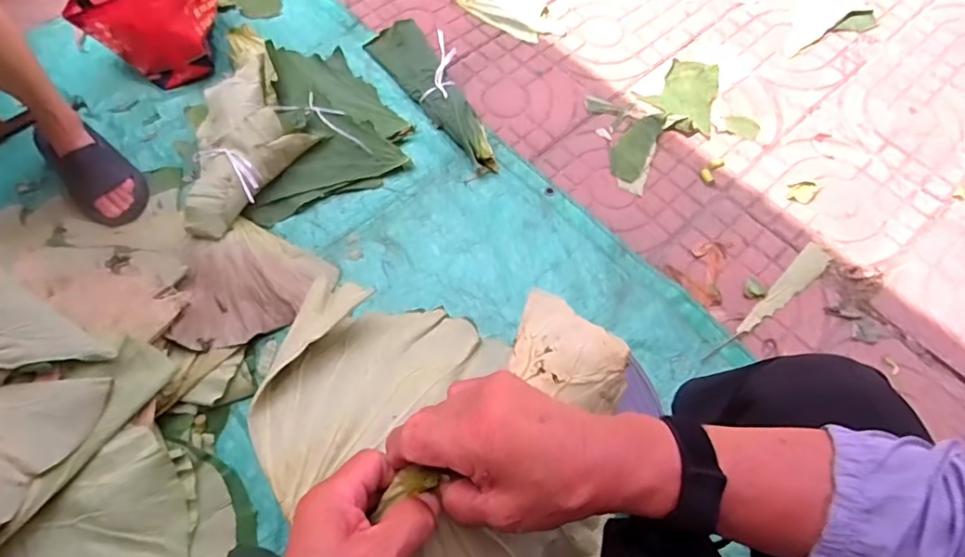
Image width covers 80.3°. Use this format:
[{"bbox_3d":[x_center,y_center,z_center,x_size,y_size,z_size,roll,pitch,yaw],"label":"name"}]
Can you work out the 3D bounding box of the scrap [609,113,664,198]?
[{"bbox_3d":[0.306,-0.258,1.150,0.080,0.024,0.188,20,65,7],"label":"scrap"}]

